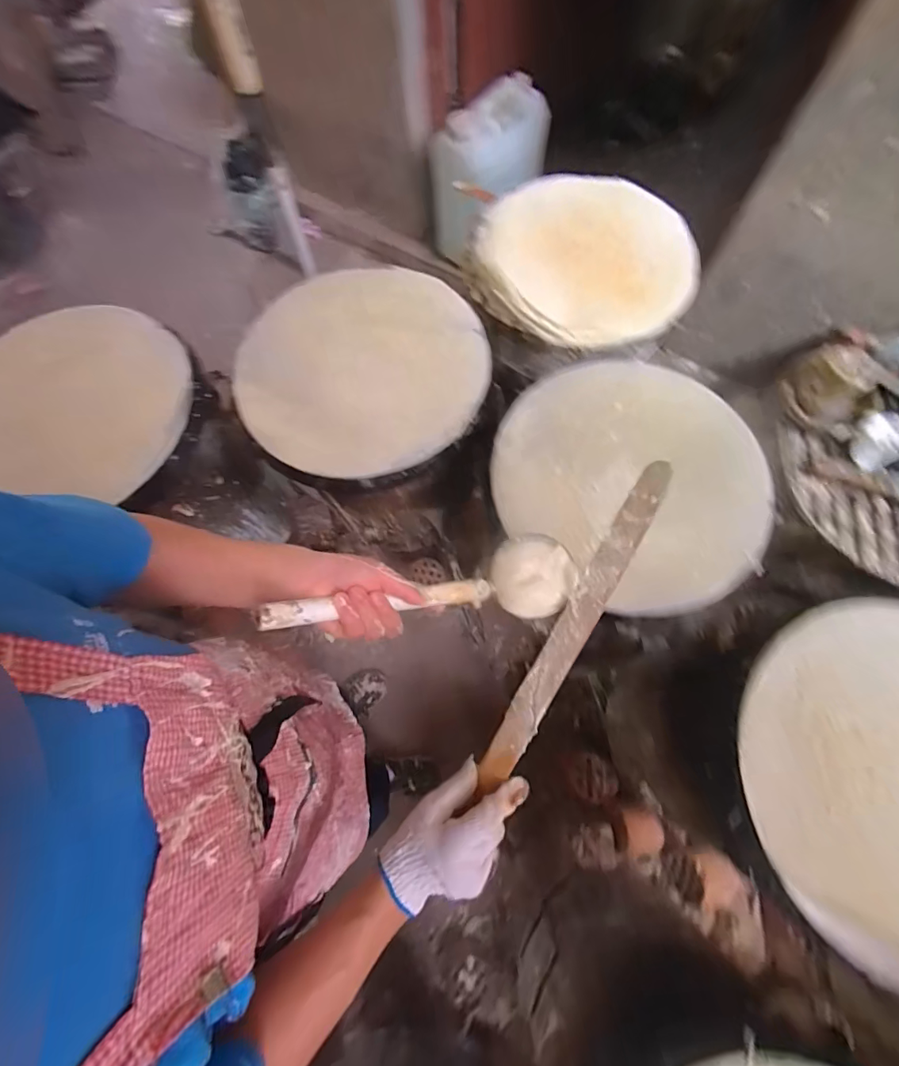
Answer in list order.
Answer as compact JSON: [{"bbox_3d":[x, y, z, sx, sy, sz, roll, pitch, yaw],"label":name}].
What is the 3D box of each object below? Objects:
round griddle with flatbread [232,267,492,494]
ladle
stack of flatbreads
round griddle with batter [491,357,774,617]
[{"bbox_3d":[-0.129,-0.249,0.687,0.363,0.048,0.371,-1,72,0],"label":"round griddle with flatbread"},{"bbox_3d":[-0.009,0.057,0.437,0.329,0.051,0.087,-5,69,-35],"label":"ladle"},{"bbox_3d":[0.225,-0.489,0.801,0.345,0.072,0.373,-38,76,-10],"label":"stack of flatbreads"},{"bbox_3d":[0.243,-0.074,0.608,0.322,0.063,0.353,0,72,1],"label":"round griddle with batter"}]

